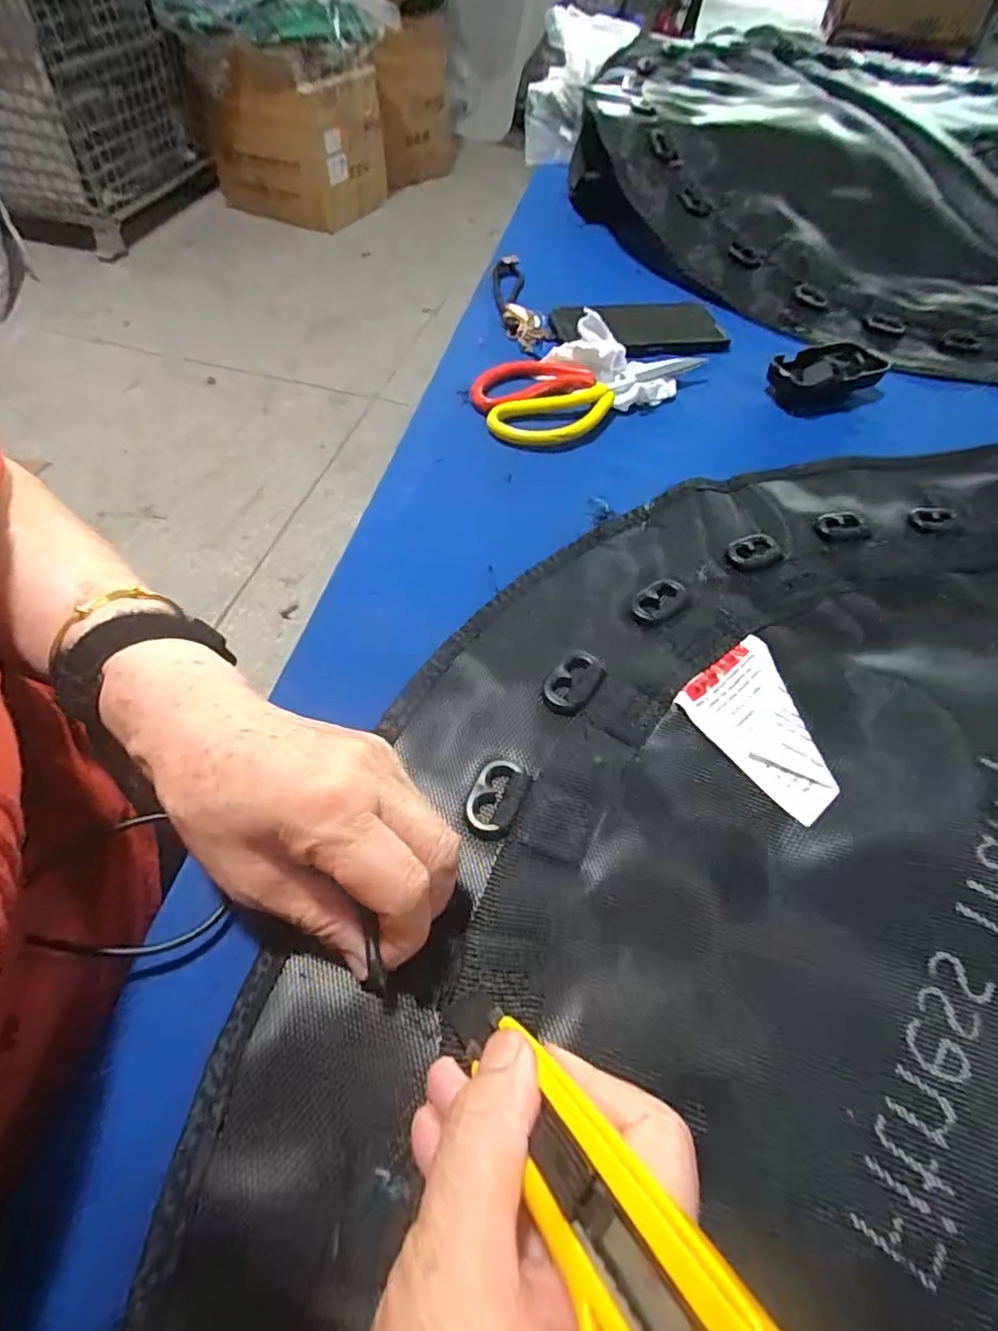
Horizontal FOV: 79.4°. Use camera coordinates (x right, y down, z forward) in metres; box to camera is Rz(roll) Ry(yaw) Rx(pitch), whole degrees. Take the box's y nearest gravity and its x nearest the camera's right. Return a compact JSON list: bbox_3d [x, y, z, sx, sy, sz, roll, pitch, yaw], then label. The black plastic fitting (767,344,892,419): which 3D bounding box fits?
[{"bbox_3d":[0.291,-0.257,0.536,0.094,0.036,0.054,-24,60,-19],"label":"black plastic fitting"}]

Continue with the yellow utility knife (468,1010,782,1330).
[{"bbox_3d":[0.019,0.127,0.149,0.035,0.118,0.019,-21,101,-16],"label":"yellow utility knife"}]

